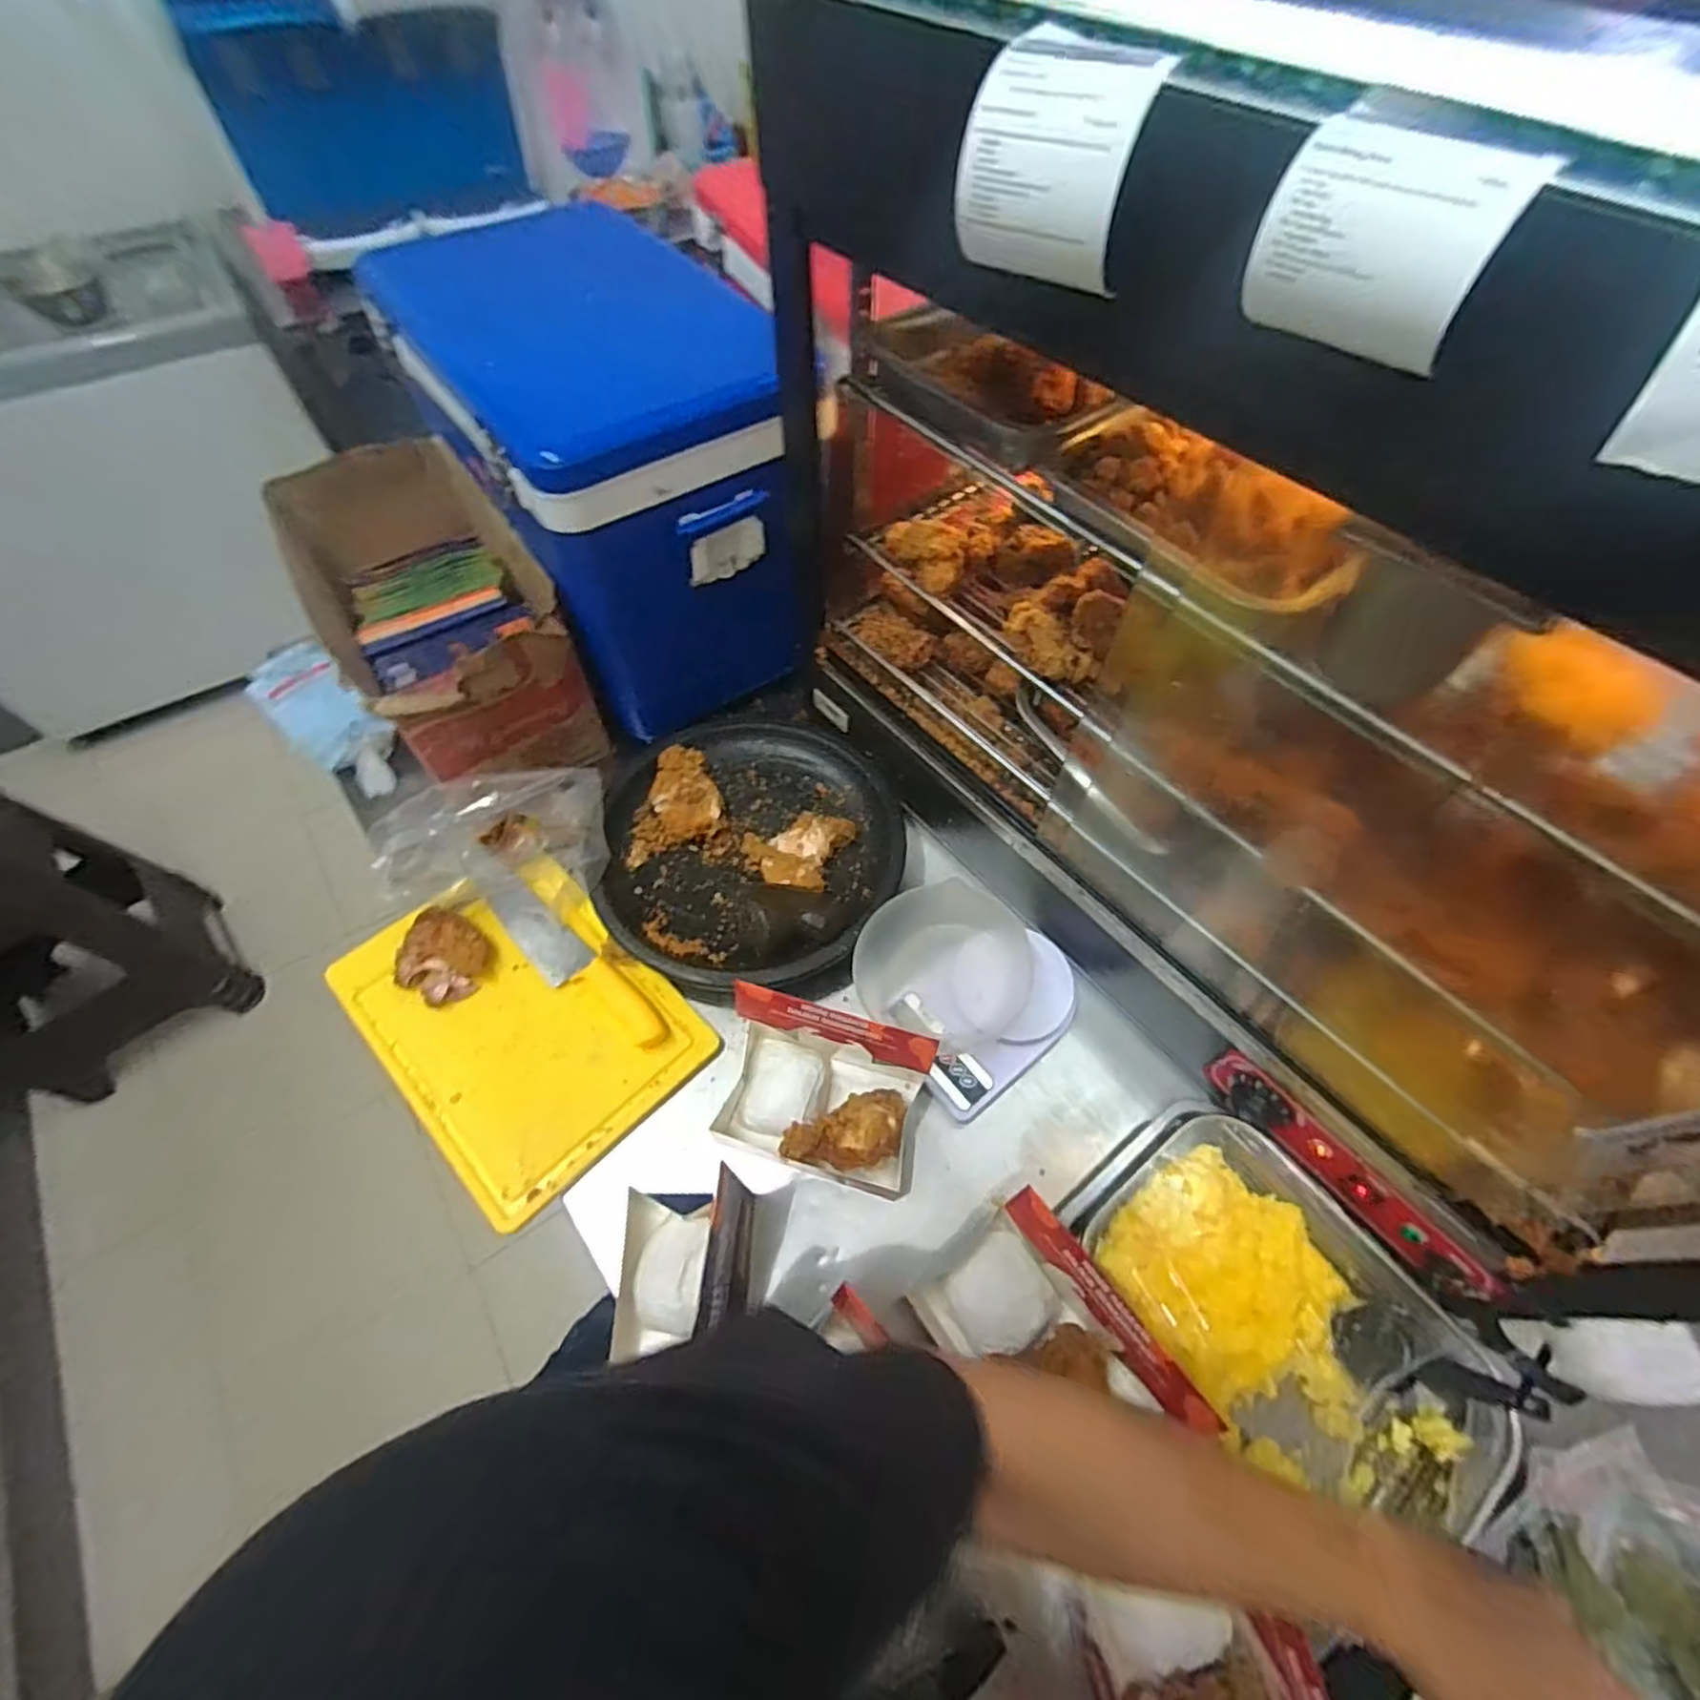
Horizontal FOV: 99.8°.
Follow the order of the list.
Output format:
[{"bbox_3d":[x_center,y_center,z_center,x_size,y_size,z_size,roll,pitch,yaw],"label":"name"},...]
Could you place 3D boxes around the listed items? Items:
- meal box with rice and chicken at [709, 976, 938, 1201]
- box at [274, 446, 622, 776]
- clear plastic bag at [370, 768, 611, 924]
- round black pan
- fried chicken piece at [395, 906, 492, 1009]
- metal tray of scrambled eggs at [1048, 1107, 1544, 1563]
[{"bbox_3d":[-0.023,0.217,0.649,0.180,0.171,0.132,12,59,6],"label":"meal box with rice and chicken"},{"bbox_3d":[-0.490,-0.270,0.887,0.219,0.225,0.442,-29,63,-18],"label":"box"},{"bbox_3d":[-0.370,-0.018,0.769,0.199,0.115,0.125,-1,58,-1],"label":"clear plastic bag"},{"bbox_3d":[-0.114,-0.026,0.822,0.346,0.052,0.386,-1,58,-2],"label":"round black pan"},{"bbox_3d":[-0.419,0.110,0.736,0.086,0.038,0.084,0,58,-1],"label":"fried chicken piece"},{"bbox_3d":[0.349,0.383,0.596,0.204,0.051,0.306,-34,65,-20],"label":"metal tray of scrambled eggs"}]

